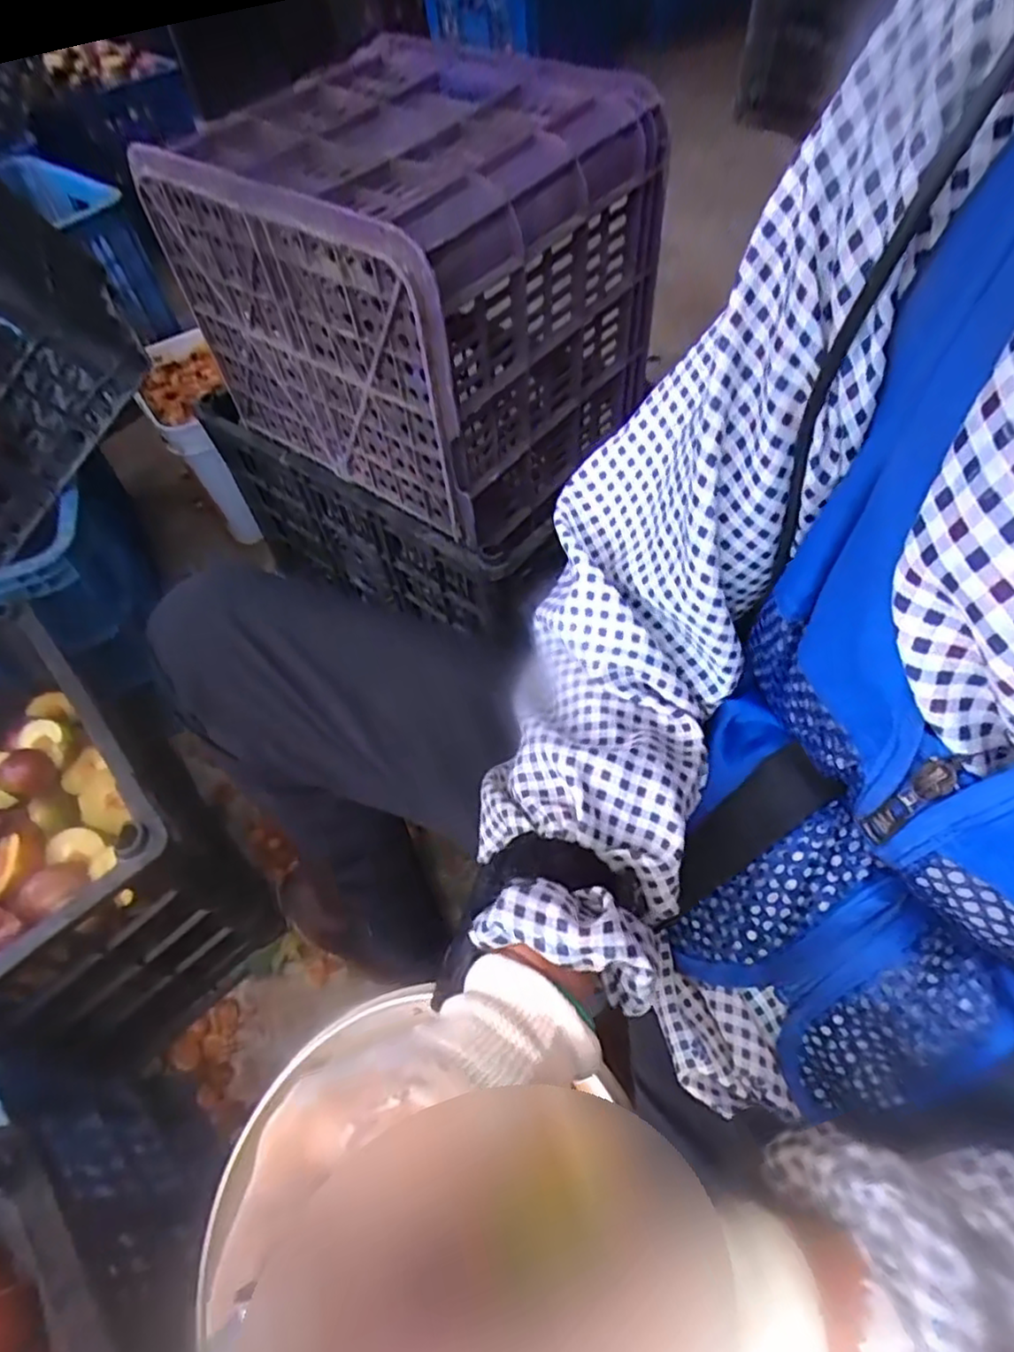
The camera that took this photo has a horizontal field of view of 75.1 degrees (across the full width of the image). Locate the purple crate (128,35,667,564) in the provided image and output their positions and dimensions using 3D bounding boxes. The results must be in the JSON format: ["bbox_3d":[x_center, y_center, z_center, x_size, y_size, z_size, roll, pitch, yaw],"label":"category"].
[{"bbox_3d":[-0.078,-0.369,0.665,0.344,0.304,0.315,30,63,22],"label":"purple crate"}]

